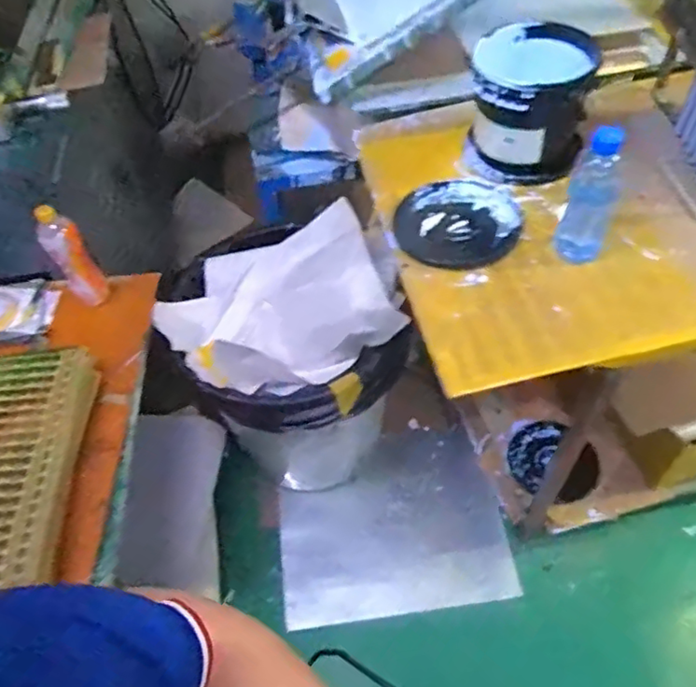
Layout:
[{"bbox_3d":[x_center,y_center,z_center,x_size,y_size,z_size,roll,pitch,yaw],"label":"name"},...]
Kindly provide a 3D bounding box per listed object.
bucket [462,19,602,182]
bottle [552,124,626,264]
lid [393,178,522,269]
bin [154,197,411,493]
[{"bbox_3d":[0.310,-0.422,1.057,0.187,0.197,0.199,-2,52,3],"label":"bucket"},{"bbox_3d":[0.347,-0.201,0.860,0.068,0.211,0.056,17,56,17],"label":"bottle"},{"bbox_3d":[0.187,-0.208,1.029,0.203,0.024,0.209,-2,52,3],"label":"lid"},{"bbox_3d":[-0.152,0.042,1.403,0.425,0.670,0.482,-25,55,-14],"label":"bin"}]

